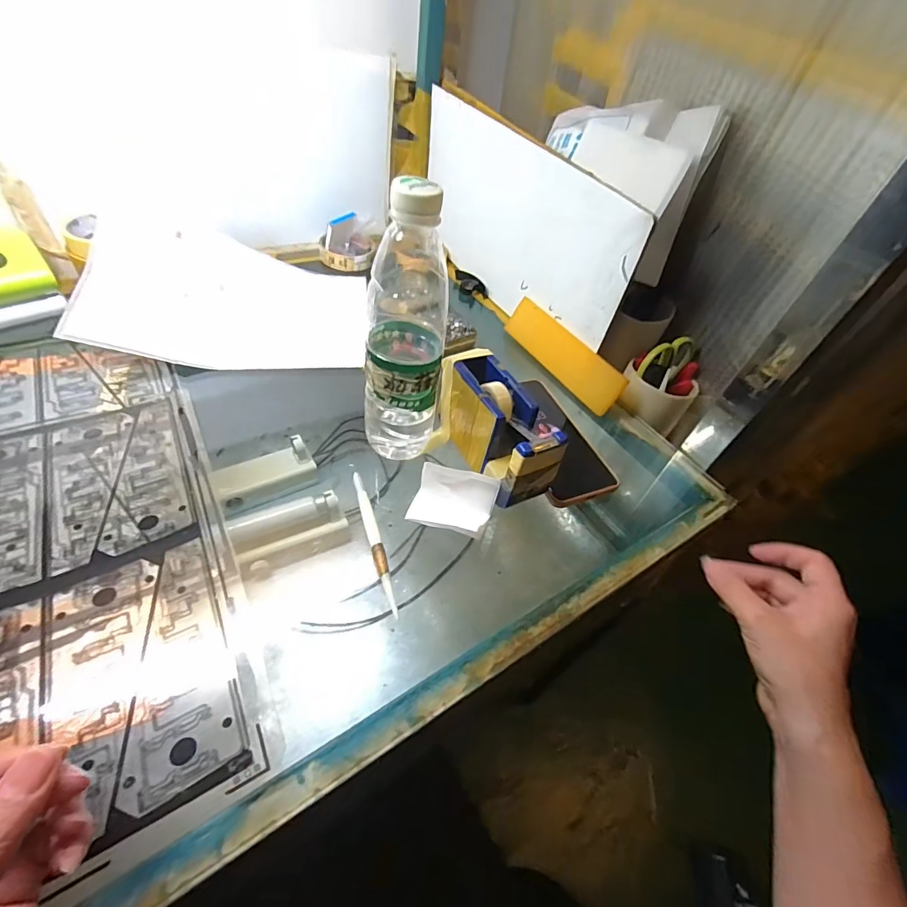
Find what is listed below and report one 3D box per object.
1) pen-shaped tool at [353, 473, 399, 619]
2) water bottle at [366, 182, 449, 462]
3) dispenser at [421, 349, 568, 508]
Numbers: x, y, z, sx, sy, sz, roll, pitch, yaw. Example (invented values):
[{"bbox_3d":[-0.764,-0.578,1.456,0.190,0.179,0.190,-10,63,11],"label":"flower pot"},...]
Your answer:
[{"bbox_3d":[-0.063,0.066,0.348,0.009,0.007,0.133,-12,50,-17],"label":"pen-shaped tool"},{"bbox_3d":[-0.046,-0.087,0.354,0.060,0.231,0.072,-5,48,-11],"label":"water bottle"},{"bbox_3d":[0.033,-0.024,0.393,0.059,0.074,0.133,-22,54,-24],"label":"dispenser"}]

